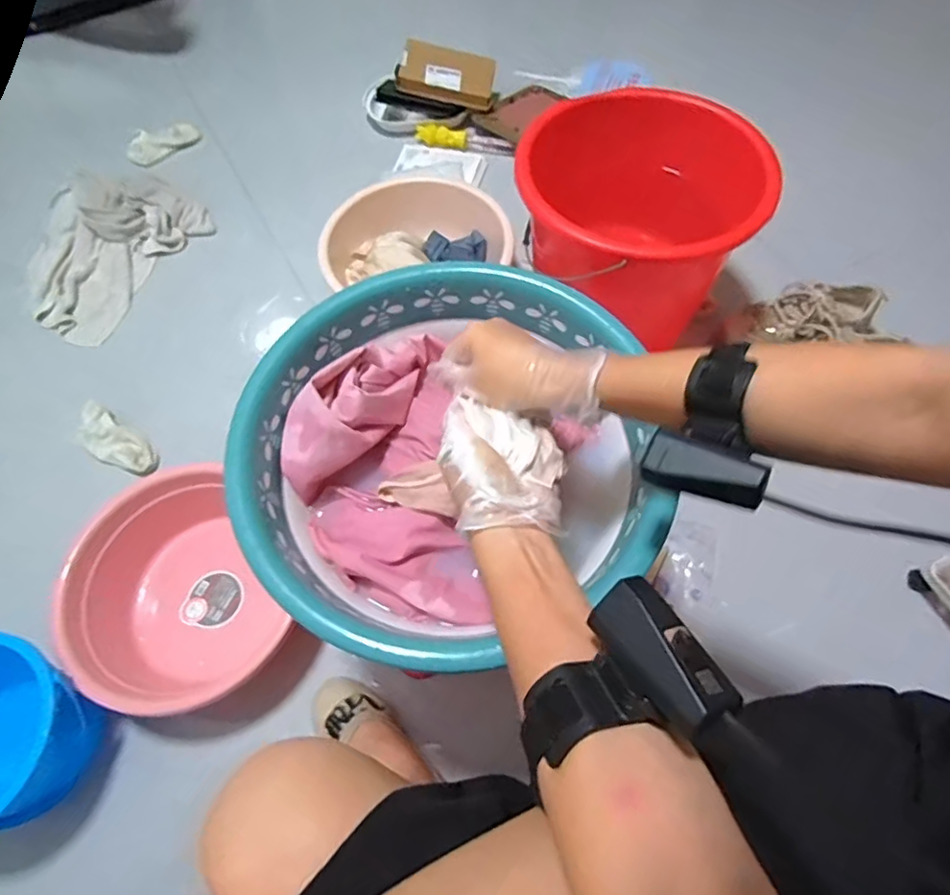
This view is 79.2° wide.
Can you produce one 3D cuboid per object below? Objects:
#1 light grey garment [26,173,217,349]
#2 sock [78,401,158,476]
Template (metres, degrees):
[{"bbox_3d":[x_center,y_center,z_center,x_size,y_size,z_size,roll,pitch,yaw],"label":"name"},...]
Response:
[{"bbox_3d":[-0.702,-0.392,1.094,0.246,0.086,0.378,24,66,14],"label":"light grey garment"},{"bbox_3d":[-0.572,-0.005,0.914,0.148,0.029,0.065,37,68,4],"label":"sock"}]

